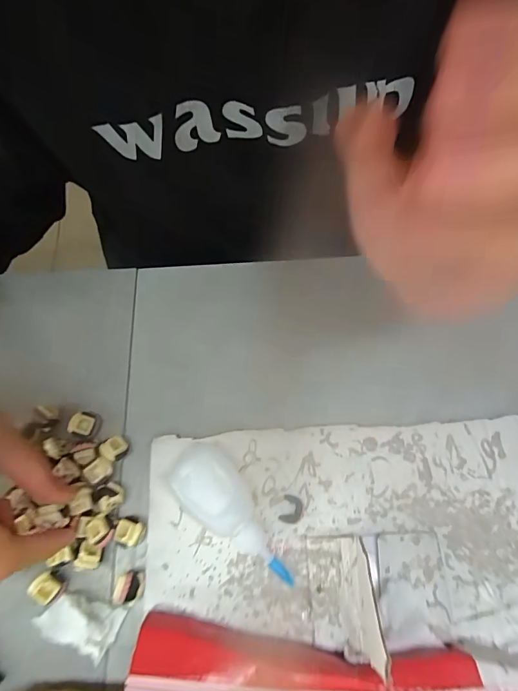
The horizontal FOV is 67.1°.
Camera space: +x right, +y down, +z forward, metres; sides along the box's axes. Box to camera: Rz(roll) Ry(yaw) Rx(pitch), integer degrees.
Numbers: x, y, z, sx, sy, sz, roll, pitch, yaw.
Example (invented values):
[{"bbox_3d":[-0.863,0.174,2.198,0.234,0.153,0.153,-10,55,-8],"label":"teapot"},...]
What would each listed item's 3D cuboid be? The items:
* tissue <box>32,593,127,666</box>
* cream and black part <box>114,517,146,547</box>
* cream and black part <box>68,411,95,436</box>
[{"bbox_3d":[-0.100,0.152,0.215,0.043,0.008,0.024,17,70,9],"label":"tissue"},{"bbox_3d":[-0.076,0.110,0.231,0.015,0.012,0.014,-1,68,2],"label":"cream and black part"},{"bbox_3d":[-0.114,0.052,0.255,0.013,0.012,0.015,15,69,9],"label":"cream and black part"}]

